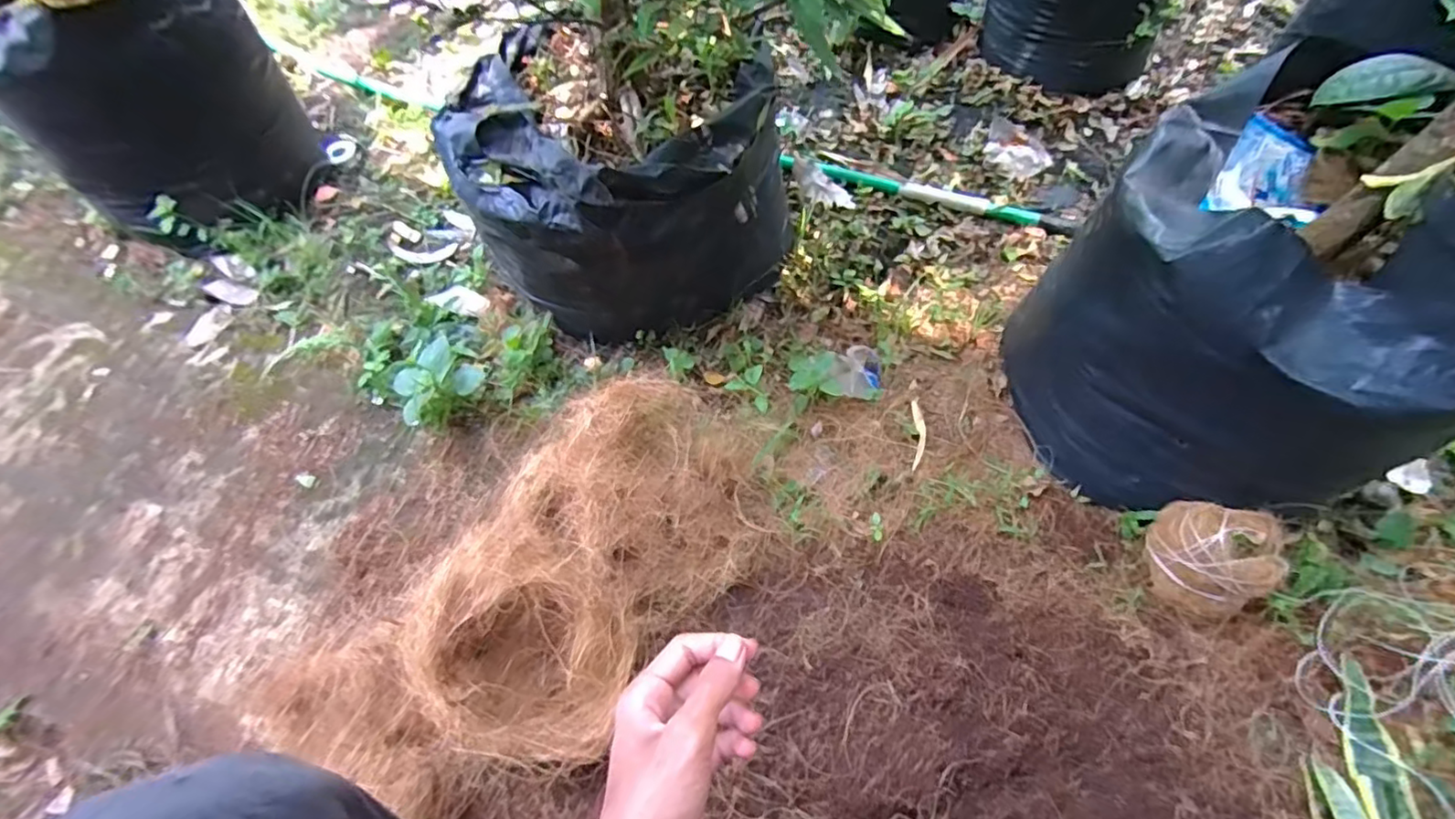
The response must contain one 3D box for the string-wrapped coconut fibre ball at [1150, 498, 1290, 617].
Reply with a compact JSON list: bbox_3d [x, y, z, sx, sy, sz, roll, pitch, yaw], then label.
[{"bbox_3d":[0.436,0.131,0.561,0.079,0.088,0.083,-2,58,3],"label":"string-wrapped coconut fibre ball"}]

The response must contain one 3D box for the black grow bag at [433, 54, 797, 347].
[{"bbox_3d":[-0.113,-0.278,0.753,0.361,0.247,0.306,-32,61,-15],"label":"black grow bag"}]

